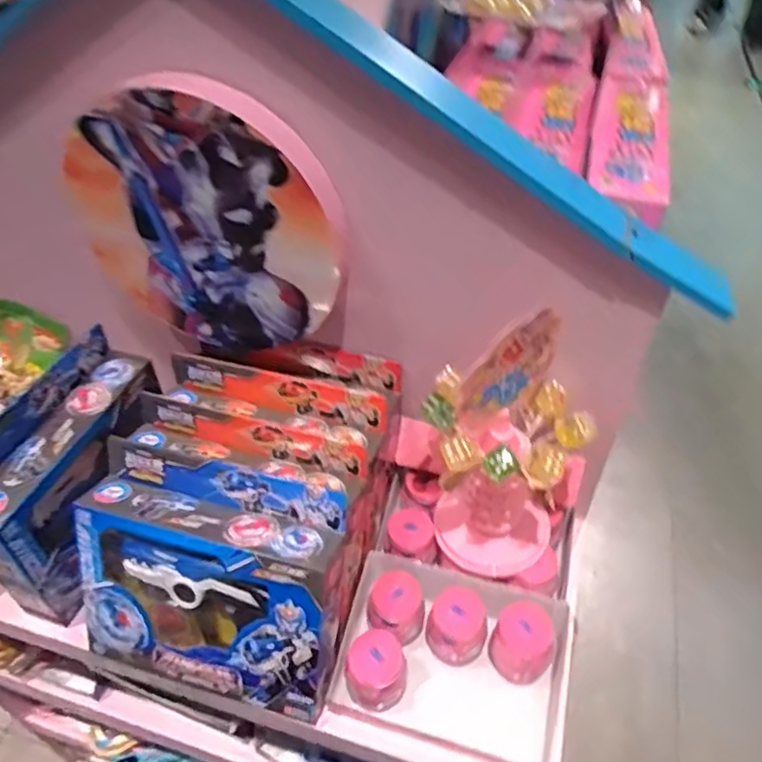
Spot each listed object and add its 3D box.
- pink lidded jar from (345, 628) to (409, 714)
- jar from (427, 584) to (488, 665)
[{"bbox_3d":[-0.006,0.307,0.667,0.061,0.070,0.057,-1,44,1],"label":"pink lidded jar"},{"bbox_3d":[0.084,0.270,0.695,0.061,0.066,0.058,-1,44,1],"label":"jar"}]

